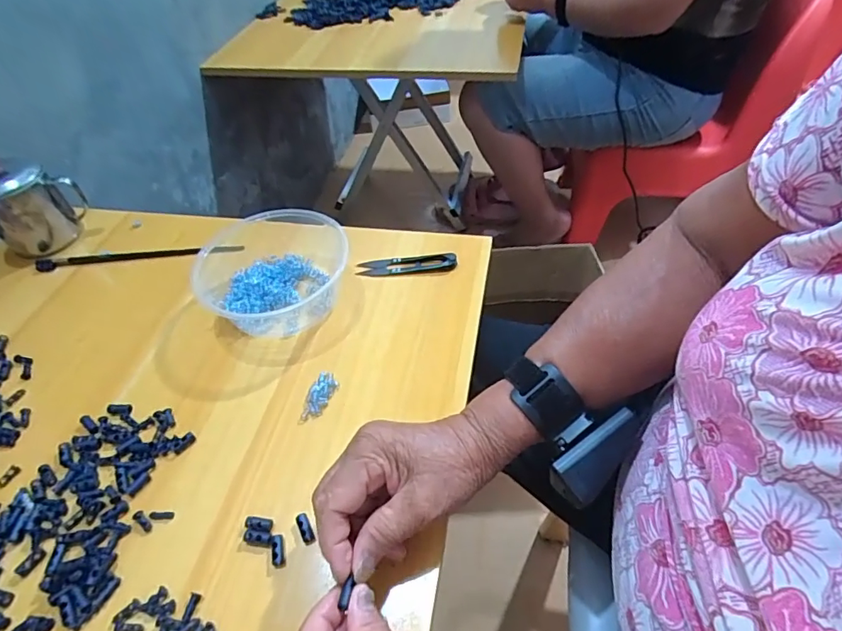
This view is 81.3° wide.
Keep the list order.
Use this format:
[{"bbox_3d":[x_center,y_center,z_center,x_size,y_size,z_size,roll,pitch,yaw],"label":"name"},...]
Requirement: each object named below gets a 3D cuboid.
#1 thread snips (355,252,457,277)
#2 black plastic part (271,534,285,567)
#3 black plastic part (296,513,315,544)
[{"bbox_3d":[-0.015,-0.053,0.512,0.102,0.009,0.022,-3,49,3],"label":"thread snips"},{"bbox_3d":[-0.097,0.159,0.331,0.008,0.008,0.020,-15,49,-8],"label":"black plastic part"},{"bbox_3d":[-0.080,0.147,0.339,0.009,0.006,0.022,-24,51,-15],"label":"black plastic part"}]

